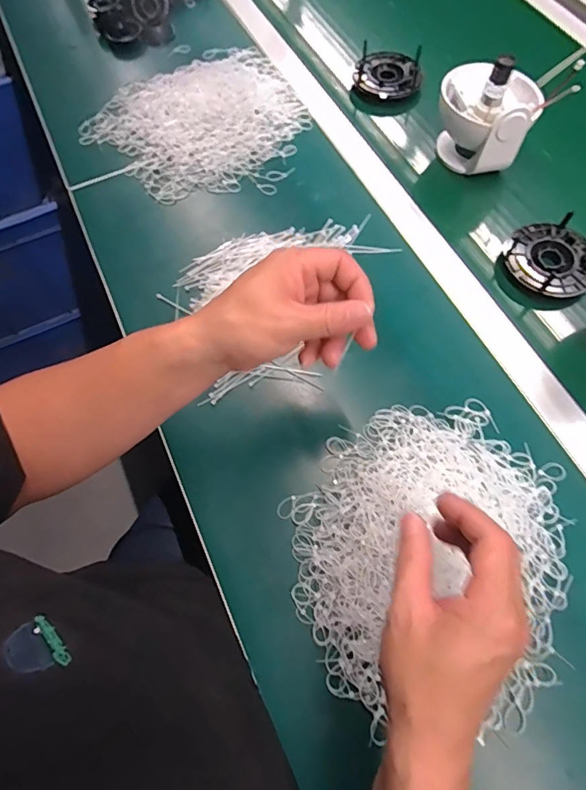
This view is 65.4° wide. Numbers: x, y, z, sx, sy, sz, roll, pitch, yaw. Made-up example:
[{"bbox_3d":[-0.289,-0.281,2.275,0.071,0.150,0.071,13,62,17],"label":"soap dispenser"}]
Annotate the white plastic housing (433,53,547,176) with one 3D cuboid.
[{"bbox_3d":[0.236,-0.345,0.557,0.113,0.109,0.113,18,67,9],"label":"white plastic housing"}]

